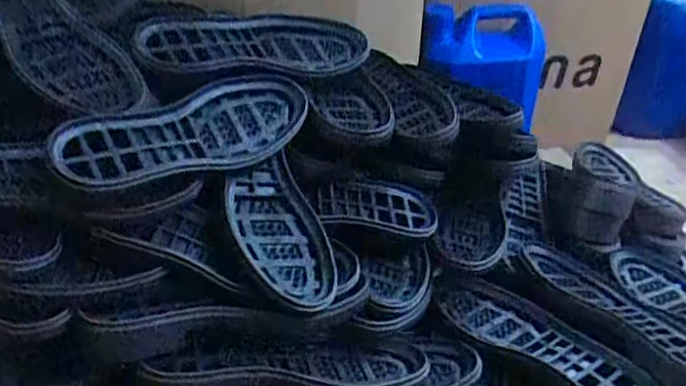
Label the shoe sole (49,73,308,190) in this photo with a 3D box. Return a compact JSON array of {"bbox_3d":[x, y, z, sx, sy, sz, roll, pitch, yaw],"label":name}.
[{"bbox_3d":[-0.138,-0.052,0.578,0.251,0.030,0.087,-23,75,-41],"label":"shoe sole"}]

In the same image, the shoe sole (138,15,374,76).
[{"bbox_3d":[-0.090,-0.158,0.676,0.256,0.030,0.094,-3,59,-29],"label":"shoe sole"}]

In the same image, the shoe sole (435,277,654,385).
[{"bbox_3d":[0.200,0.151,0.634,0.240,0.035,0.091,29,40,31],"label":"shoe sole"}]

